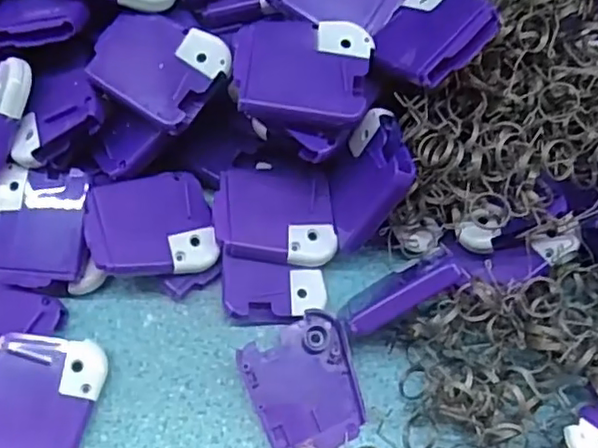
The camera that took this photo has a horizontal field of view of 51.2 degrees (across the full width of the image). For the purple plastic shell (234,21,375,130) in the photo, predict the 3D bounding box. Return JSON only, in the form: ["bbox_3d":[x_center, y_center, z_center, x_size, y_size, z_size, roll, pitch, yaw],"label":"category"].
[{"bbox_3d":[0.002,-0.069,0.289,0.061,0.017,0.049,1,60,1],"label":"purple plastic shell"}]

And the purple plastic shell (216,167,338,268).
[{"bbox_3d":[-0.012,-0.003,0.323,0.059,0.018,0.052,-6,63,-3],"label":"purple plastic shell"}]

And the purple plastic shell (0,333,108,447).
[{"bbox_3d":[-0.120,0.083,0.286,0.050,0.015,0.061,17,65,-16],"label":"purple plastic shell"}]

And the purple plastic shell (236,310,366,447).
[{"bbox_3d":[0.003,0.077,0.298,0.050,0.009,0.059,-19,65,-10],"label":"purple plastic shell"}]

